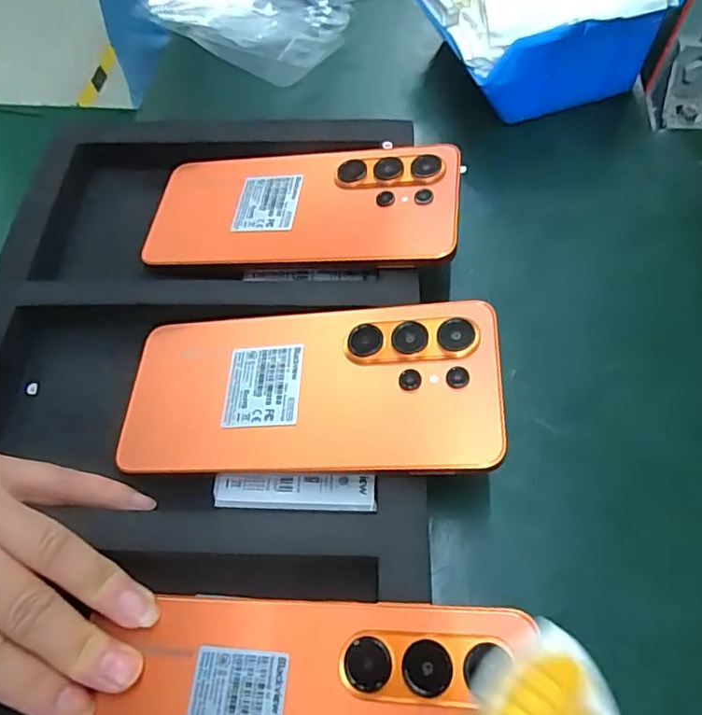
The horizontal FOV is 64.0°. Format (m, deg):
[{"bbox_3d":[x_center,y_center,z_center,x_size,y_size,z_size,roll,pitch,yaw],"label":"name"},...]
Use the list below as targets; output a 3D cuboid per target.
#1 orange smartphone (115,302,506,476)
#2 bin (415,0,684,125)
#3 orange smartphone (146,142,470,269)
[{"bbox_3d":[-0.021,0.013,0.248,0.168,0.006,0.078,-2,61,13],"label":"orange smartphone"},{"bbox_3d":[0.121,-0.228,0.373,0.132,0.084,0.139,-16,63,-8],"label":"bin"},{"bbox_3d":[-0.028,-0.082,0.302,0.167,0.006,0.074,2,62,13],"label":"orange smartphone"}]

